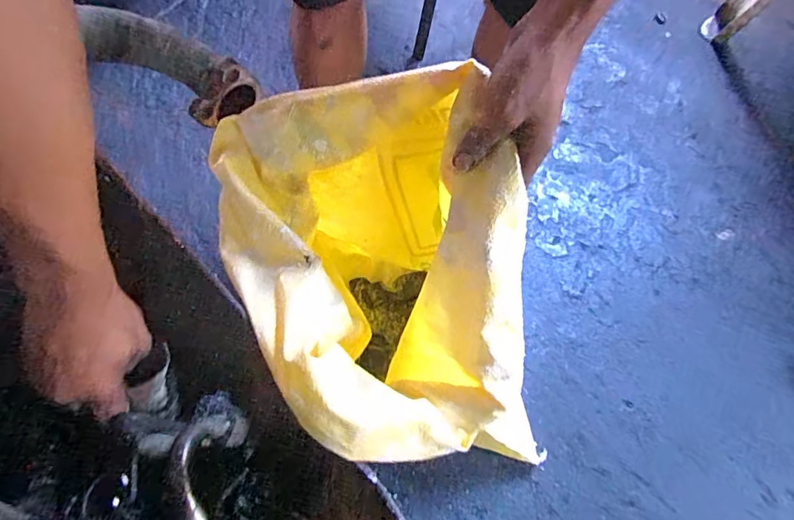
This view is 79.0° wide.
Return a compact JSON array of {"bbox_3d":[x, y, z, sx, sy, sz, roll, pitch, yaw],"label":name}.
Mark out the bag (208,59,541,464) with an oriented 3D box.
[{"bbox_3d":[-0.037,0.055,0.572,0.248,0.519,0.331,-8,68,-6],"label":"bag"}]

